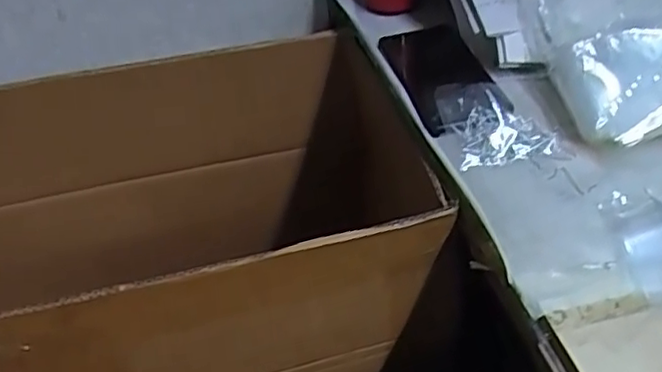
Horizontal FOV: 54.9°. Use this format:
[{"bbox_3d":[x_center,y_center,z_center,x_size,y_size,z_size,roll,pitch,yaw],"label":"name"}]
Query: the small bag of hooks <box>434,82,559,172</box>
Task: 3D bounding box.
[{"bbox_3d":[0.135,-0.058,0.543,0.081,0.021,0.098,-13,42,-7],"label":"small bag of hooks"}]

